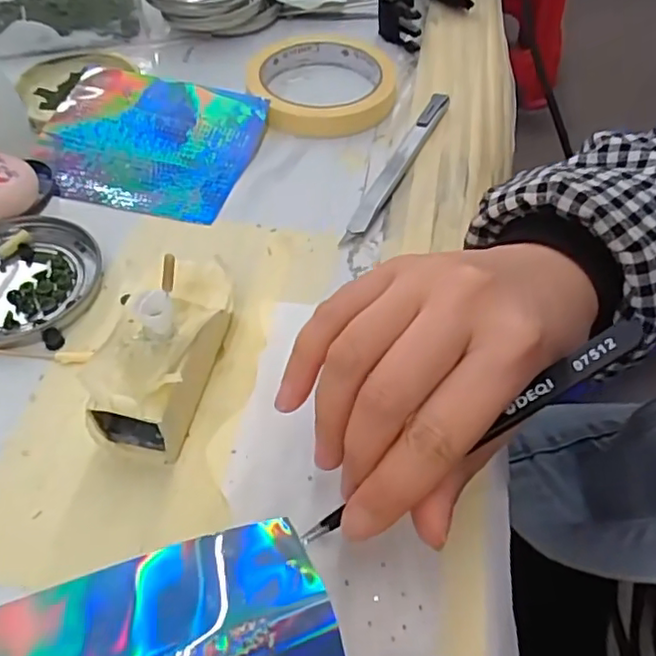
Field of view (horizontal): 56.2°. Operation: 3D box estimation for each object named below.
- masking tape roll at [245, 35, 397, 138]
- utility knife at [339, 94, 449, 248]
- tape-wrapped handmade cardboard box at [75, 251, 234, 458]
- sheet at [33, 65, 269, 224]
[{"bbox_3d":[-0.006,-0.162,0.401,0.090,0.017,0.091,0,53,-1],"label":"masking tape roll"},{"bbox_3d":[0.040,-0.095,0.354,0.012,0.012,0.135,23,56,16],"label":"utility knife"},{"bbox_3d":[-0.064,0.006,0.254,0.043,0.045,0.087,11,53,8],"label":"tape-wrapped handmade cardboard box"},{"bbox_3d":[-0.112,-0.112,0.365,0.127,0.010,0.106,15,63,8],"label":"sheet"}]

